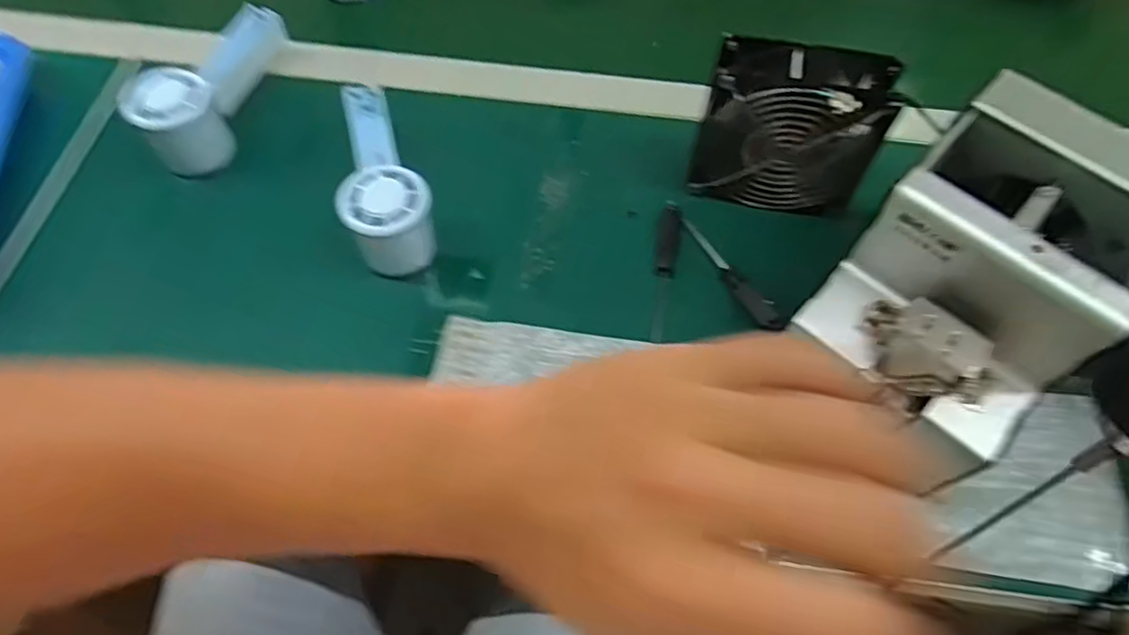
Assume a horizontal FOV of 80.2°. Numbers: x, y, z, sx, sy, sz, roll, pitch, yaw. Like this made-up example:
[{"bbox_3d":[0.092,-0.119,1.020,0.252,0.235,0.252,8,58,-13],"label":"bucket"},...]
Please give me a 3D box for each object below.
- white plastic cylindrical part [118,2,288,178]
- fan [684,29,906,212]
[{"bbox_3d":[-0.270,-0.181,0.531,0.054,0.067,0.149,22,62,10],"label":"white plastic cylindrical part"},{"bbox_3d":[0.156,-0.130,0.471,0.117,0.104,0.052,11,61,4],"label":"fan"}]

